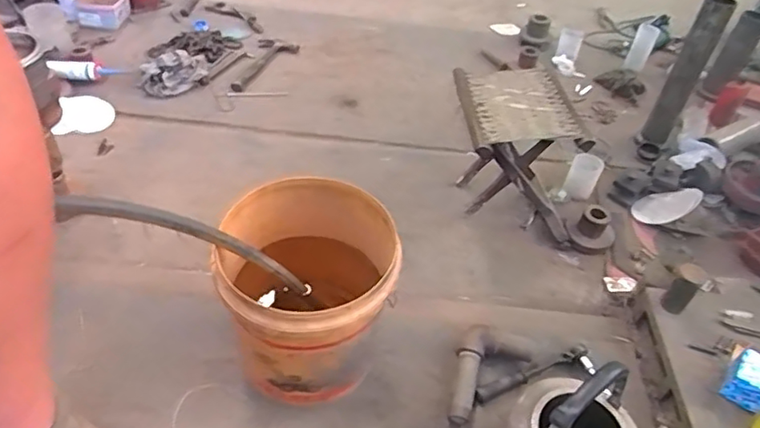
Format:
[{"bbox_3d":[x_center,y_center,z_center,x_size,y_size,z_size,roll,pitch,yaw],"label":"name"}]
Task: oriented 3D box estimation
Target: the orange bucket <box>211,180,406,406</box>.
[{"bbox_3d":[-0.122,0.143,1.050,0.283,0.293,0.312,5,45,-1],"label":"orange bucket"}]

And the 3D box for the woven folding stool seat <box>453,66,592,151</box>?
[{"bbox_3d":[0.312,-0.261,1.370,0.246,0.051,0.343,-7,42,1],"label":"woven folding stool seat"}]

